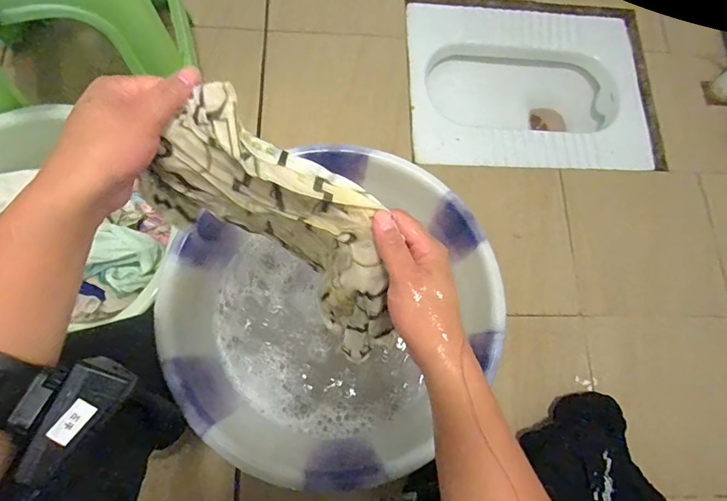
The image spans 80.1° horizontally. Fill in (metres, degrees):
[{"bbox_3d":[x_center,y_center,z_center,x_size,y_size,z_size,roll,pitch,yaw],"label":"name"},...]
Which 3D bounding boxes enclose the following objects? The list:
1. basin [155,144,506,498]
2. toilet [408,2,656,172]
[{"bbox_3d":[-0.039,0.087,0.654,0.458,0.150,0.428,-35,79,-13],"label":"basin"},{"bbox_3d":[0.337,-0.326,0.970,0.491,0.179,0.385,1,73,-5],"label":"toilet"}]

